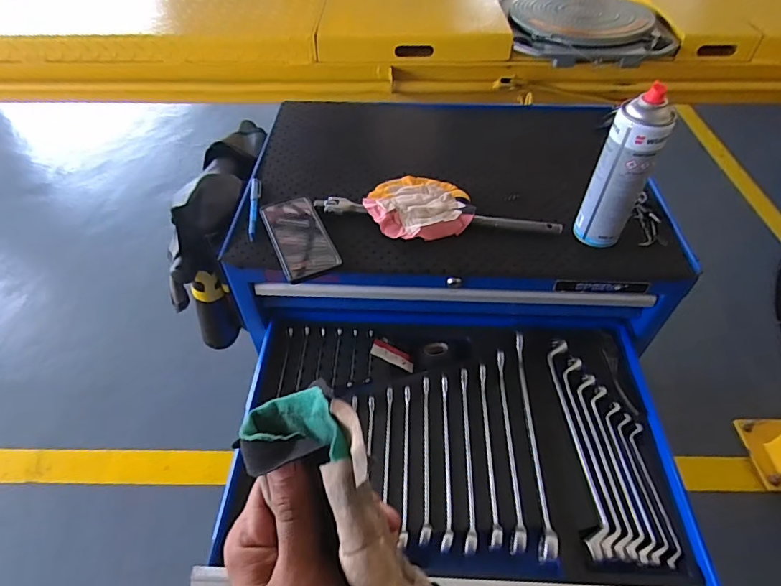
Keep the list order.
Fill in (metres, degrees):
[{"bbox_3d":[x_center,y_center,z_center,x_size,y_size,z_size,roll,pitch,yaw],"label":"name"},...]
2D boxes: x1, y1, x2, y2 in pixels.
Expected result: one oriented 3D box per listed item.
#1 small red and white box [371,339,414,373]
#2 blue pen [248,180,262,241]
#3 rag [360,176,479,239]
[{"bbox_3d":[0.005,0.097,0.730,0.074,0.008,0.030,29,44,-14],"label":"small red and white box"},{"bbox_3d":[-0.208,-0.130,0.713,0.017,0.016,0.139,-6,48,-6],"label":"blue pen"},{"bbox_3d":[0.044,-0.134,0.705,0.158,0.022,0.145,10,48,8],"label":"rag"}]

